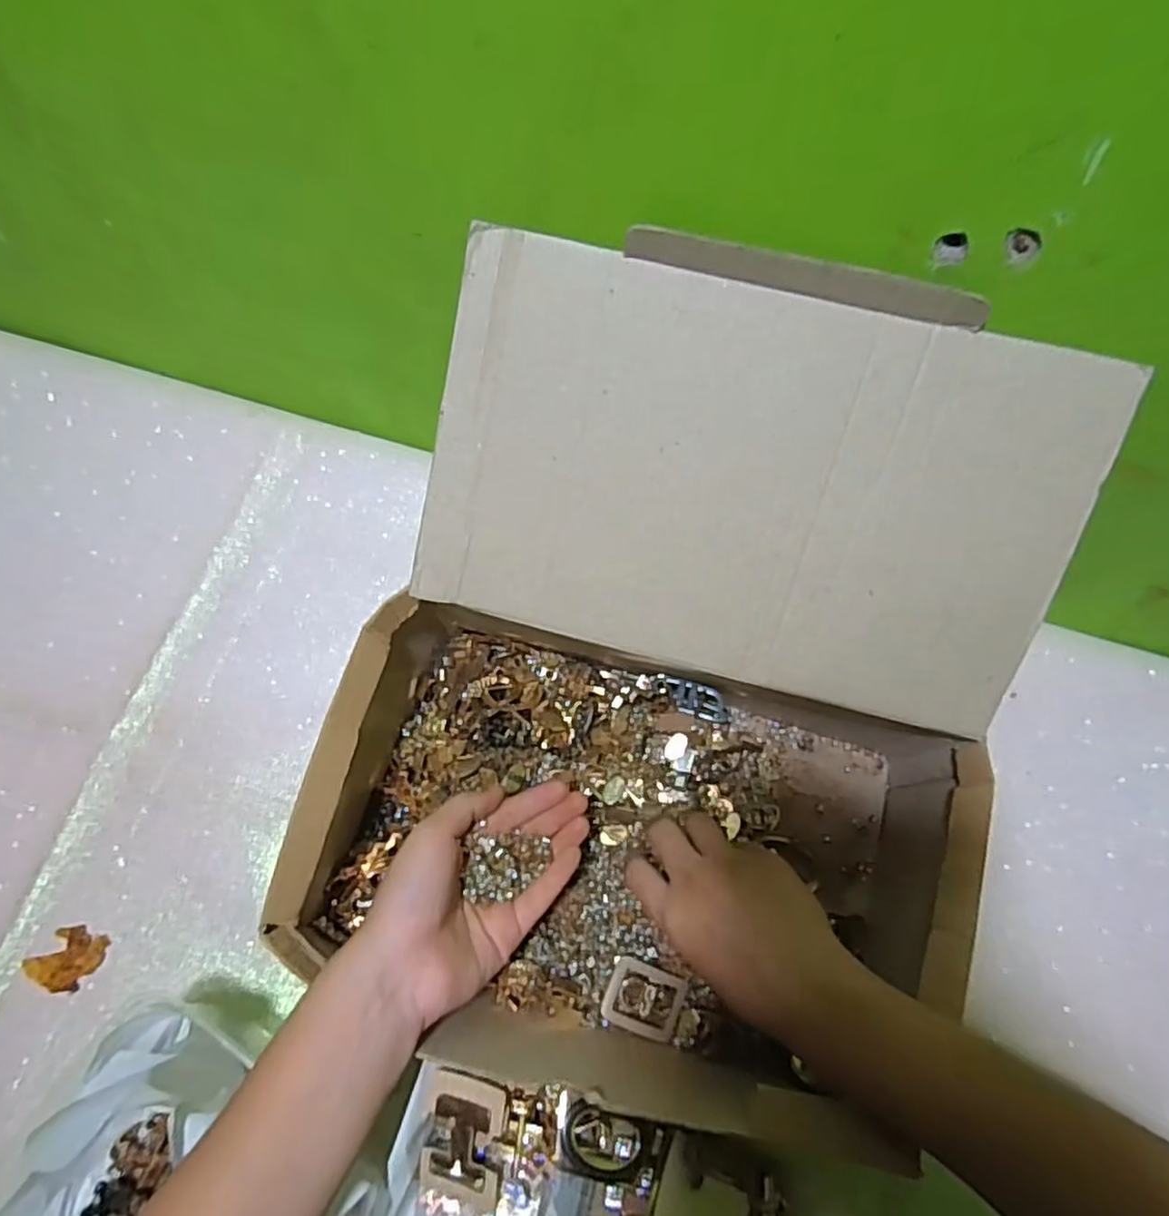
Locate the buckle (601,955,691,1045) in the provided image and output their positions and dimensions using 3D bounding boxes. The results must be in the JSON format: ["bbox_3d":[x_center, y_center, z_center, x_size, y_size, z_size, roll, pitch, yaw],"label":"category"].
[{"bbox_3d":[0.034,0.225,0.401,0.045,0.012,0.036,18,68,5],"label":"buckle"}]

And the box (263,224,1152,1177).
[{"bbox_3d":[0.046,0.044,0.363,0.325,0.229,0.339,15,70,5],"label":"box"}]

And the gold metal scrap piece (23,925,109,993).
[{"bbox_3d":[-0.307,0.208,0.414,0.034,0.007,0.034,26,69,8],"label":"gold metal scrap piece"}]

